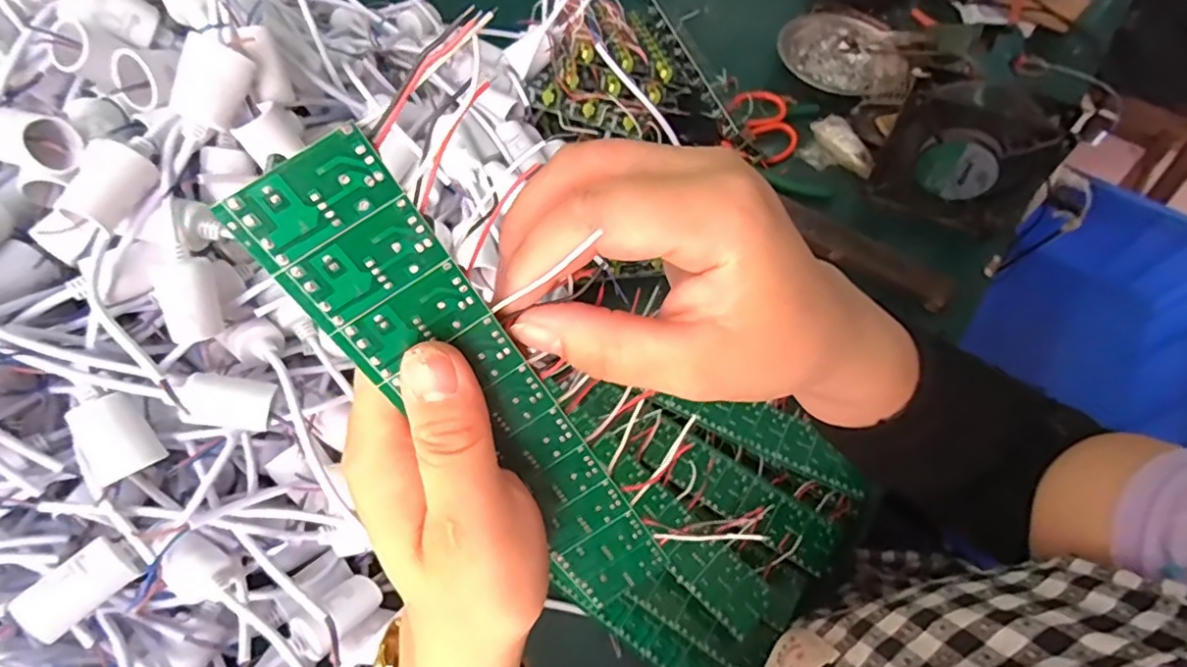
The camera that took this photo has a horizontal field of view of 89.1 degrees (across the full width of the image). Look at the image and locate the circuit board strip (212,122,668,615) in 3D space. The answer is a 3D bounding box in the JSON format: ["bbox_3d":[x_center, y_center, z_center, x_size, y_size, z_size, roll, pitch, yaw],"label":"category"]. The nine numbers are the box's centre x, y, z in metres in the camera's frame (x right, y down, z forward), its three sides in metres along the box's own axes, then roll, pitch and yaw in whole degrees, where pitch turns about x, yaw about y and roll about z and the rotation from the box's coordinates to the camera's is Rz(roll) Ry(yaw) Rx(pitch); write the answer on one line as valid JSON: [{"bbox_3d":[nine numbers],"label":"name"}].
[{"bbox_3d":[-0.028,0.032,0.191,0.038,0.195,0.004,-34,34,-6],"label":"circuit board strip"}]

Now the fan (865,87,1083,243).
[{"bbox_3d":[0.315,-0.149,0.511,0.125,0.114,0.051,26,65,14],"label":"fan"}]

